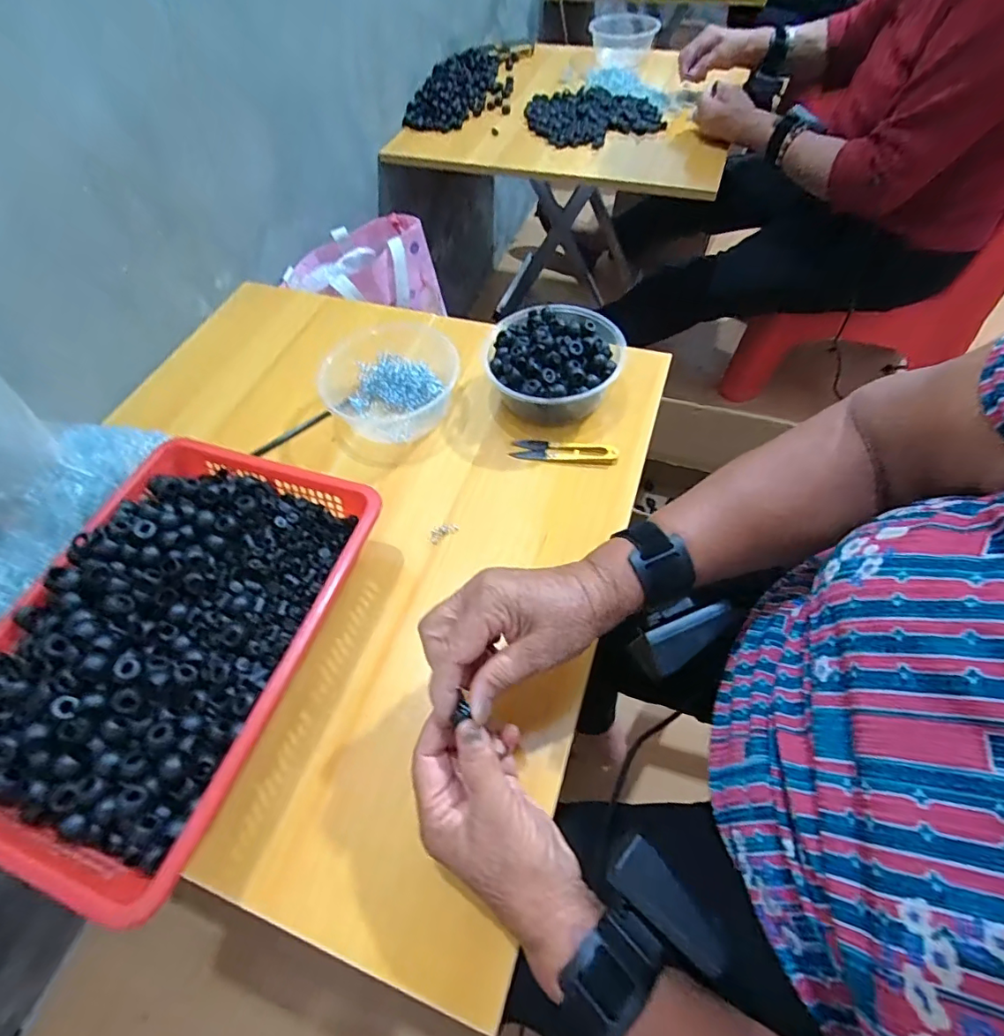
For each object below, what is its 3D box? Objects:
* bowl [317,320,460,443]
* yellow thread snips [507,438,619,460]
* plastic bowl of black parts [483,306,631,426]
[{"bbox_3d":[-0.123,-0.150,0.548,0.150,0.058,0.130,-16,58,-7],"label":"bowl"},{"bbox_3d":[0.062,-0.070,0.509,0.105,0.012,0.027,4,58,6],"label":"yellow thread snips"},{"bbox_3d":[0.053,-0.158,0.529,0.133,0.063,0.139,-1,58,2],"label":"plastic bowl of black parts"}]

